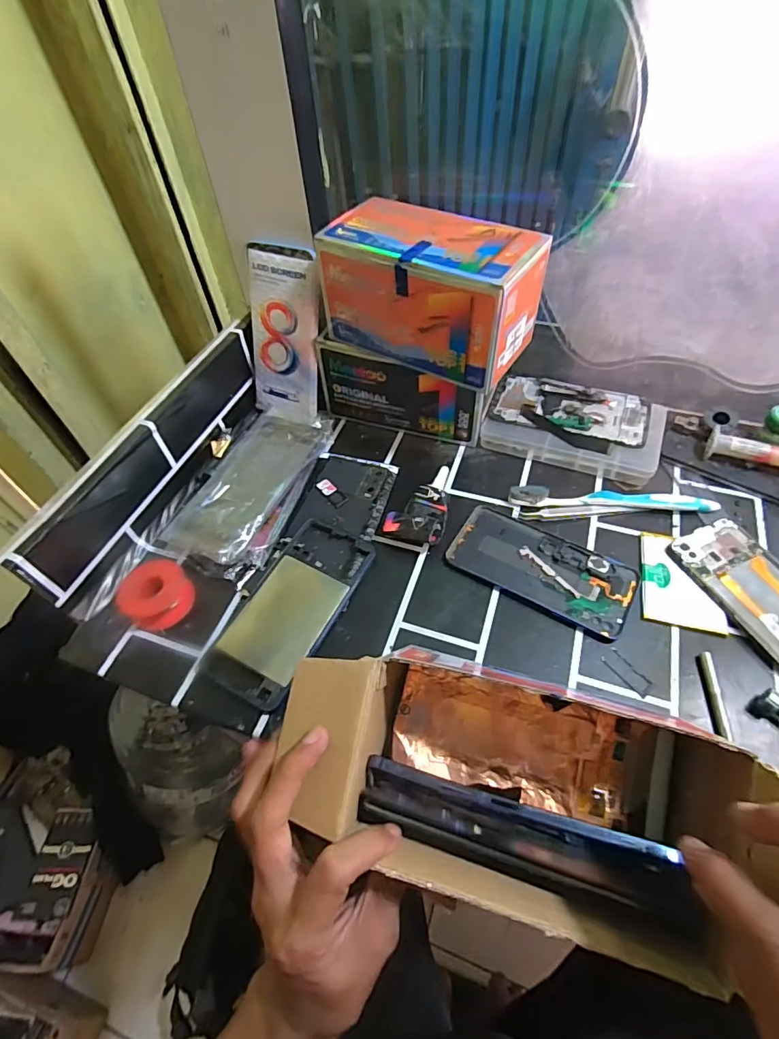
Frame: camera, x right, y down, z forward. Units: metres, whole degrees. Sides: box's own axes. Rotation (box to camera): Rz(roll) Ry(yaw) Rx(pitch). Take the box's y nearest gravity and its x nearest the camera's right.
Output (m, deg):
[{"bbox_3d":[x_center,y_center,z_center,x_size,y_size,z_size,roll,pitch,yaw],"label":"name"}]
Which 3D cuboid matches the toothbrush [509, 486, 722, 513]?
[{"bbox_3d":[0.207,-0.018,0.451,0.185,0.015,0.014,3,54,6],"label":"toothbrush"}]

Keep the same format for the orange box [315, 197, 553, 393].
[{"bbox_3d":[0.036,-0.203,0.433,0.174,0.098,0.094,28,59,22],"label":"orange box"}]

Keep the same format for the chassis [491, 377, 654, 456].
[{"bbox_3d":[0.184,-0.113,0.500,0.152,0.009,0.081,17,59,18],"label":"chassis"}]

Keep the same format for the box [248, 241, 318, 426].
[{"bbox_3d":[-0.111,-0.191,0.510,0.081,0.169,0.022,12,31,12],"label":"box"}]

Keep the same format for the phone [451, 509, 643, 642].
[{"bbox_3d":[0.131,0.041,0.421,0.153,0.004,0.075,26,60,21],"label":"phone"}]

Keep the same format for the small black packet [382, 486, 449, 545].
[{"bbox_3d":[0.027,-0.005,0.449,0.049,0.024,0.058,15,56,15],"label":"small black packet"}]

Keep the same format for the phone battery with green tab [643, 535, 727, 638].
[{"bbox_3d":[0.243,0.050,0.402,0.059,0.004,0.086,11,55,12],"label":"phone battery with green tab"}]

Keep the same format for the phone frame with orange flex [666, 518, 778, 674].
[{"bbox_3d":[0.301,0.067,0.386,0.072,0.011,0.150,-22,55,-11],"label":"phone frame with orange flex"}]

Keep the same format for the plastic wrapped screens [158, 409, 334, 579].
[{"bbox_3d":[-0.132,-0.040,0.476,0.100,0.031,0.192,15,56,15],"label":"plastic wrapped screens"}]

